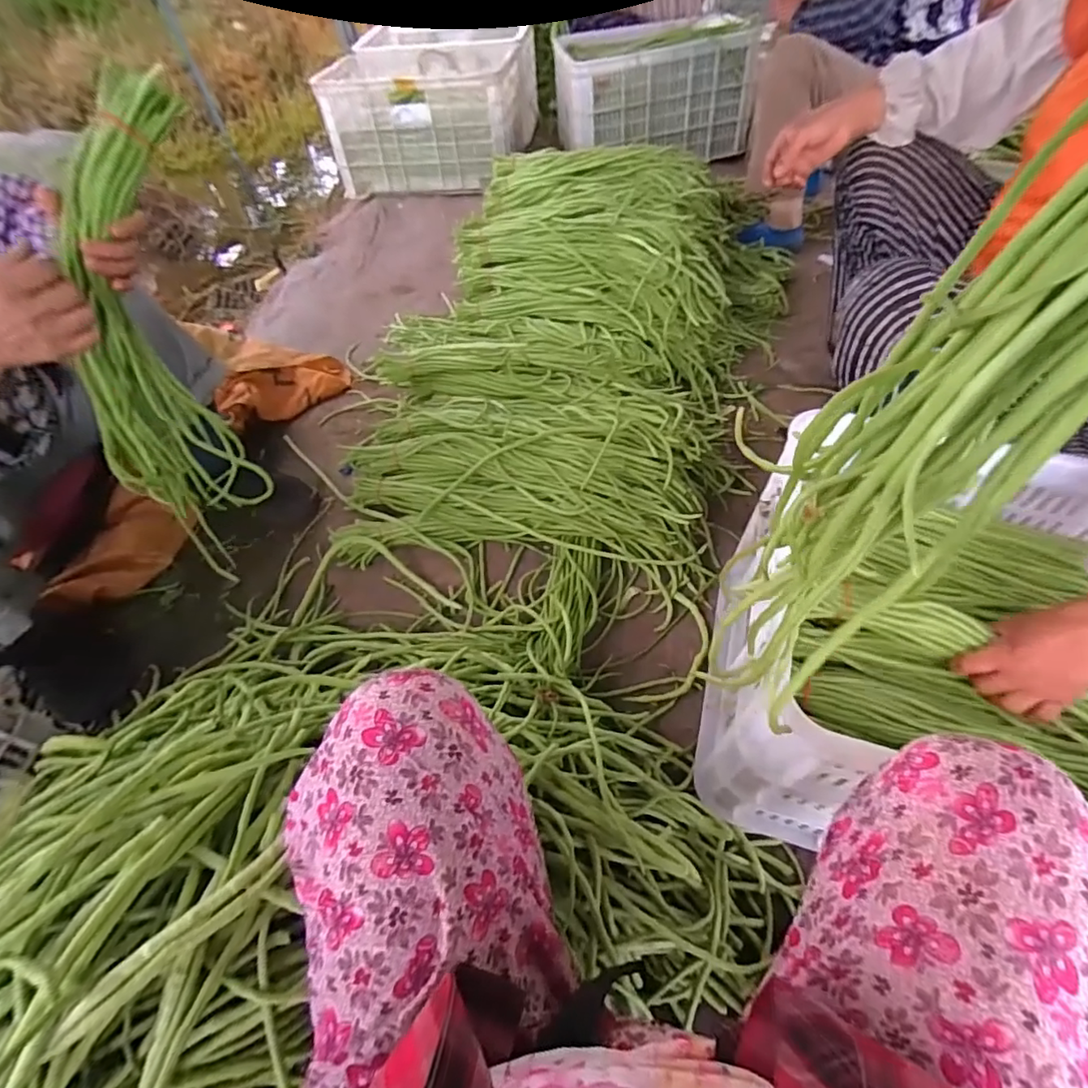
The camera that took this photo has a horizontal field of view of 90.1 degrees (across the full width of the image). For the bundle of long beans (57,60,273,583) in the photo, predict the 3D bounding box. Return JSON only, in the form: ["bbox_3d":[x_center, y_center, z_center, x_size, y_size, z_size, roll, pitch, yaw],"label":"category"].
[{"bbox_3d":[-0.481,-0.209,0.702,0.094,0.636,0.173,25,34,21],"label":"bundle of long beans"}]

